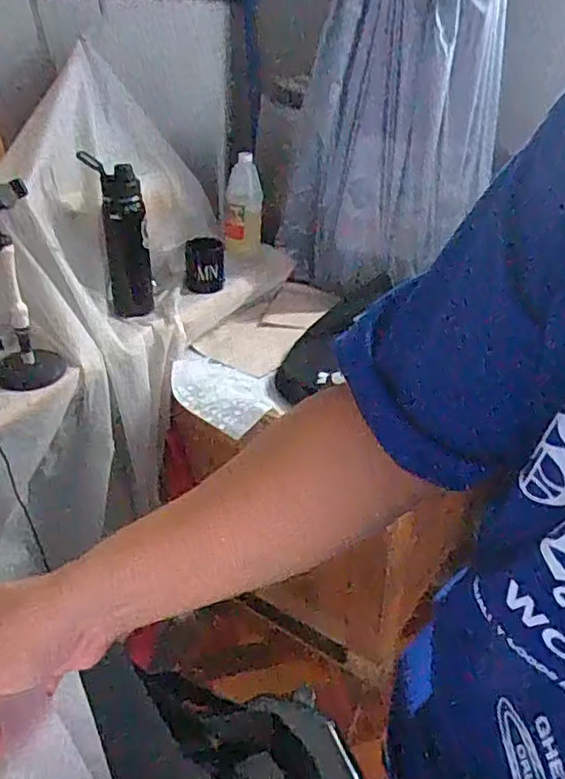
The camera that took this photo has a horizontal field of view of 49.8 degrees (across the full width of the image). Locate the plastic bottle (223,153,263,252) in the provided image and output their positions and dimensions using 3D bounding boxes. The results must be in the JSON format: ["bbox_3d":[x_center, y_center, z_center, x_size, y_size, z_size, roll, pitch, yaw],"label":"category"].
[{"bbox_3d":[-0.094,-0.432,1.489,0.087,0.245,0.085,3,31,0],"label":"plastic bottle"}]

